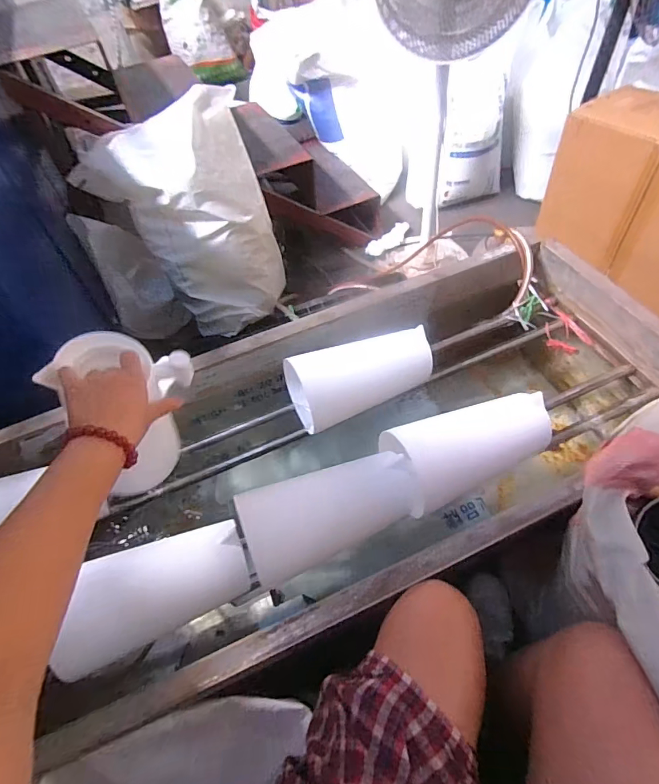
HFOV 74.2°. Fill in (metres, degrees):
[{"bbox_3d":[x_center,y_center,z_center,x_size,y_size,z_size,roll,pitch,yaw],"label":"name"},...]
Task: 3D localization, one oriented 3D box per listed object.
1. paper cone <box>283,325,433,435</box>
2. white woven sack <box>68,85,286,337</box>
[{"bbox_3d":[0.055,-0.036,0.732,0.245,0.093,0.093,-24,56,-12],"label":"paper cone"},{"bbox_3d":[-0.341,-0.471,1.240,0.418,0.575,0.166,-35,35,-9],"label":"white woven sack"}]

